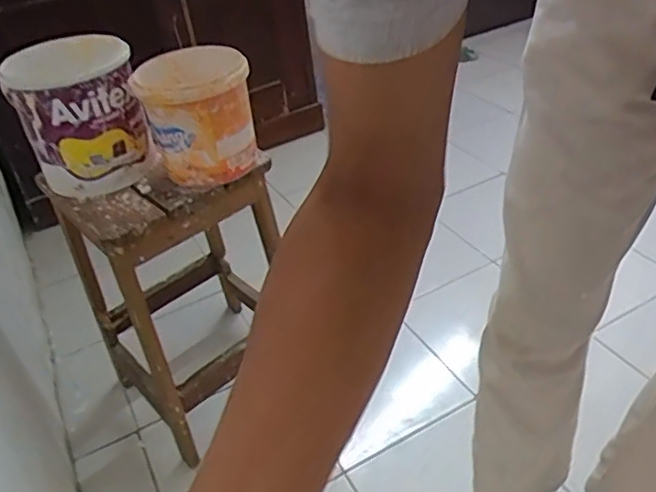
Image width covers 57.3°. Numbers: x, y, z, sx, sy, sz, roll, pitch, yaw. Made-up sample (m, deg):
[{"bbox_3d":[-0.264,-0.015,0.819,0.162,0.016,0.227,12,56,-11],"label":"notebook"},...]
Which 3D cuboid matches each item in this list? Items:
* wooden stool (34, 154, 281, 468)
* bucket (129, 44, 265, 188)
[{"bbox_3d":[-0.263,0.073,1.103,0.306,0.493,0.346,22,45,31],"label":"wooden stool"},{"bbox_3d":[-0.191,-0.194,0.897,0.147,0.155,0.143,-3,37,2],"label":"bucket"}]

